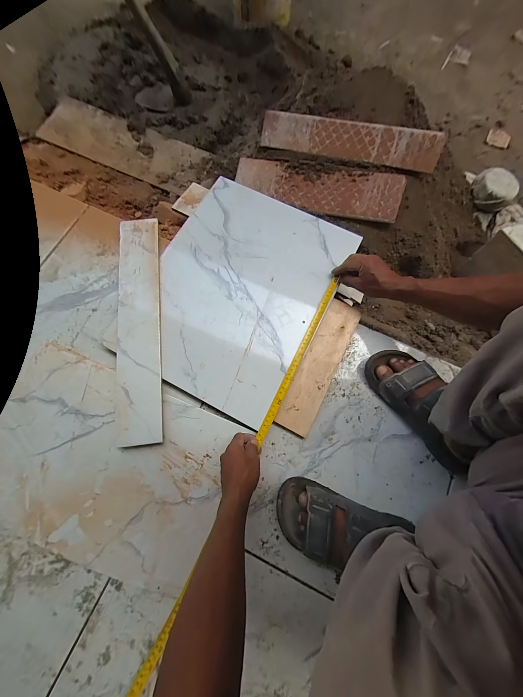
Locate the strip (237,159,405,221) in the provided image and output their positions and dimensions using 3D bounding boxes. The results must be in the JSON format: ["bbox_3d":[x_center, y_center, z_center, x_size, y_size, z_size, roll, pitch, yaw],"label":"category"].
[{"bbox_3d":[0.154,-0.477,0.750,0.484,0.022,0.129,17,95,14],"label":"strip"}]

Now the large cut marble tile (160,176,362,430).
[{"bbox_3d":[-0.054,-0.140,0.565,0.364,0.013,0.489,28,76,5],"label":"large cut marble tile"}]

